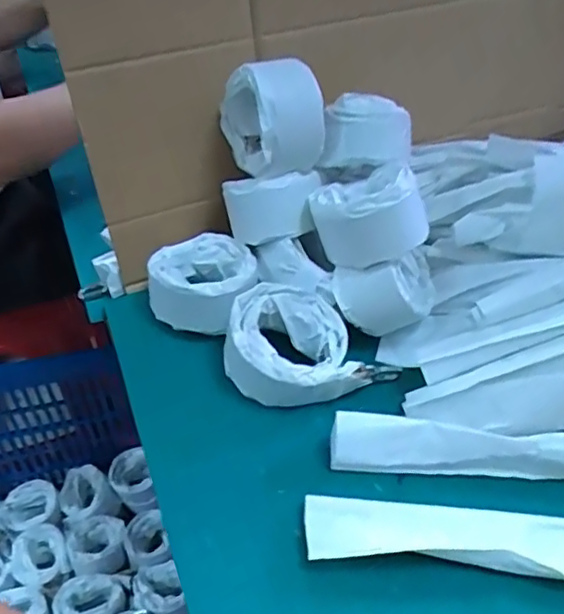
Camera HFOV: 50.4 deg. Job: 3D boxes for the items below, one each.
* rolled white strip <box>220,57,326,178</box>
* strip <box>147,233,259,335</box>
[{"bbox_3d":[-0.010,-0.158,0.499,0.057,0.084,0.090,-22,49,-21],"label":"rolled white strip"},{"bbox_3d":[-0.067,-0.024,0.523,0.095,0.047,0.082,12,46,11],"label":"strip"}]

